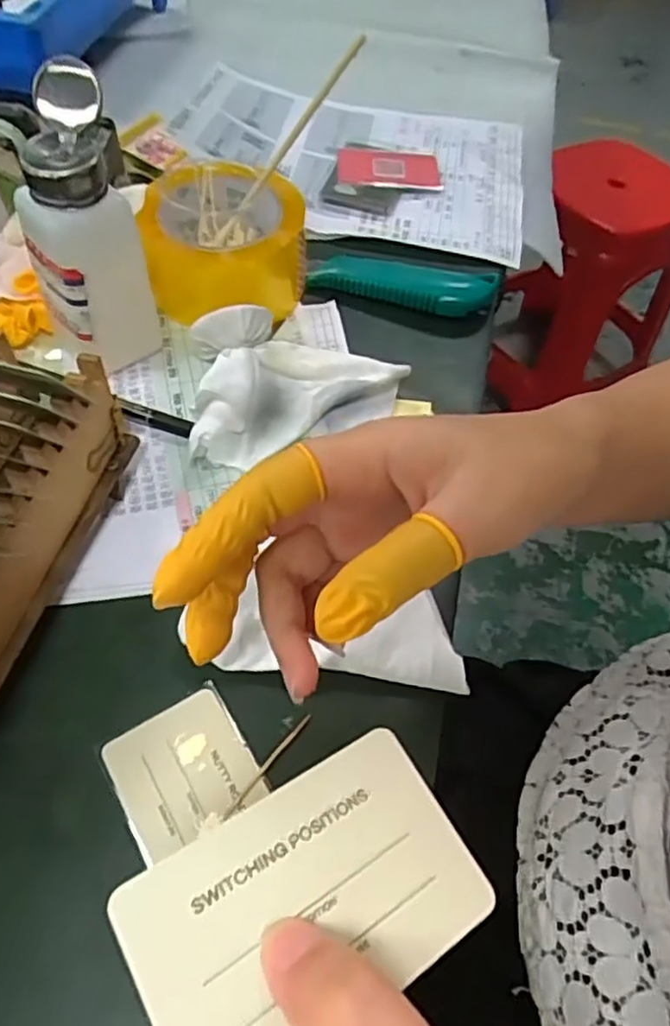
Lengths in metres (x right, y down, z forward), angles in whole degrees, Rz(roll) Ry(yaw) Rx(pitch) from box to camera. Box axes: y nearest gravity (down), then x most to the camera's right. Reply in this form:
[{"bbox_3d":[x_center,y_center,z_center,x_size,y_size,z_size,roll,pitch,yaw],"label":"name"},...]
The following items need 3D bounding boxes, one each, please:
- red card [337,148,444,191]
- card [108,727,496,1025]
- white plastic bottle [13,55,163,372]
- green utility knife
[{"bbox_3d":[0.045,-0.285,0.548,0.086,0.007,0.056,0,58,-4],"label":"red card"},{"bbox_3d":[-0.006,0.096,0.165,0.084,0.004,0.054,-21,62,-28],"label":"card"},{"bbox_3d":[-0.138,-0.151,0.367,0.059,0.154,0.053,-17,59,-16],"label":"white plastic bottle"},{"bbox_3d":[0.047,-0.164,0.473,0.129,0.020,0.037,15,55,5],"label":"green utility knife"}]

